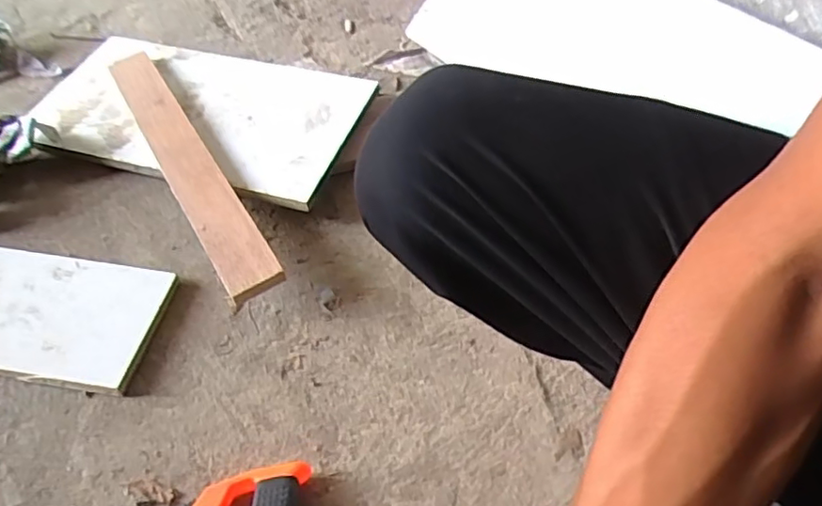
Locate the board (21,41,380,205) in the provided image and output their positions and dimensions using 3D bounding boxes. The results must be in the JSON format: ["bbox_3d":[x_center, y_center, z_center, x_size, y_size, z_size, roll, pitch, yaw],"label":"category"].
[{"bbox_3d":[-0.274,-0.191,0.793,0.418,0.018,0.230,14,57,14],"label":"board"}]

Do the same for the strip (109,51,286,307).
[{"bbox_3d":[-0.265,-0.113,0.714,0.057,0.017,0.447,-27,57,-19],"label":"strip"}]

